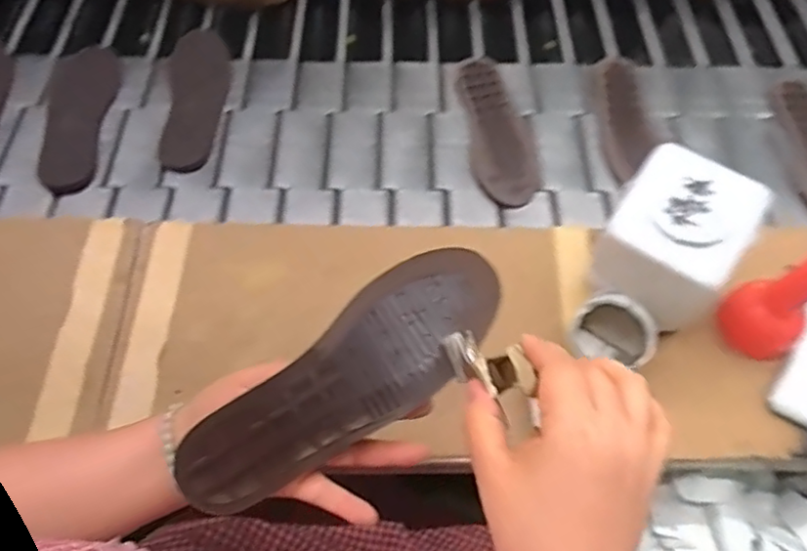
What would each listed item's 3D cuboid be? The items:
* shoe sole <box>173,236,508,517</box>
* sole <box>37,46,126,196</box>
[{"bbox_3d":[-0.038,0.071,0.409,0.238,0.020,0.077,-37,86,-8],"label":"shoe sole"},{"bbox_3d":[-0.405,-0.196,0.768,0.086,0.035,0.225,1,58,-1],"label":"sole"}]

